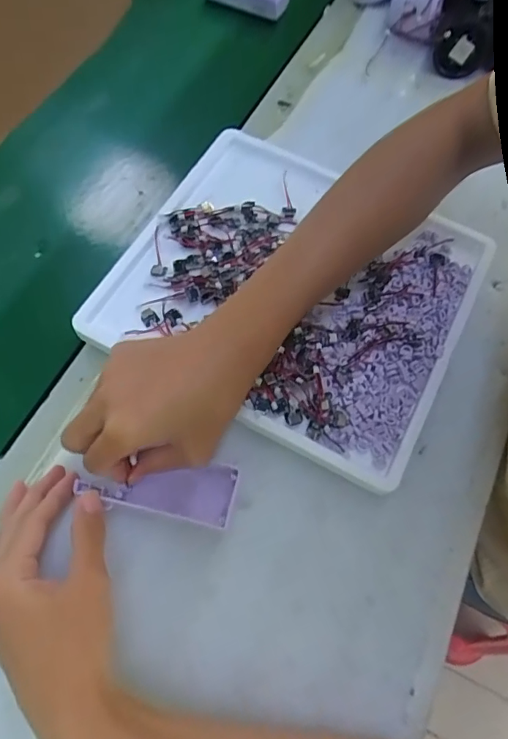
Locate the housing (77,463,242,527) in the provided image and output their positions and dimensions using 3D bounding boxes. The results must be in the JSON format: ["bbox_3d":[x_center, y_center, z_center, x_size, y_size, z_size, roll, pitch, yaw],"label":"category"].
[{"bbox_3d":[-0.065,0.086,0.336,0.105,0.020,0.038,0,64,-4],"label":"housing"}]

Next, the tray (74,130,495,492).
[{"bbox_3d":[0.034,-0.068,0.413,0.274,0.029,0.249,26,67,10],"label":"tray"}]

